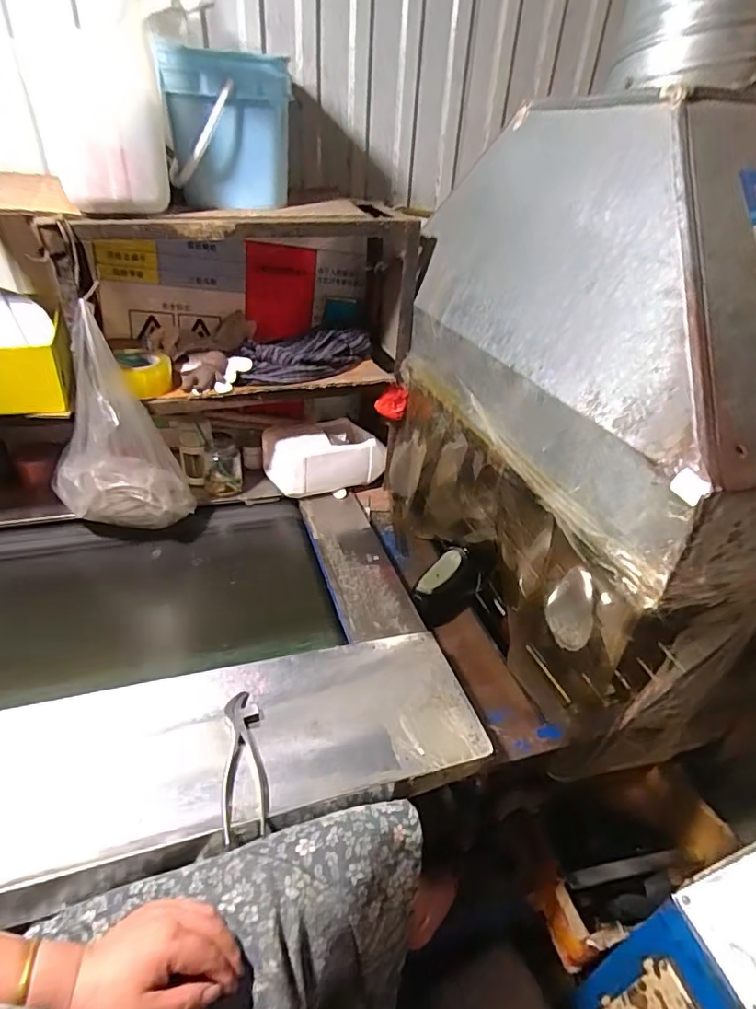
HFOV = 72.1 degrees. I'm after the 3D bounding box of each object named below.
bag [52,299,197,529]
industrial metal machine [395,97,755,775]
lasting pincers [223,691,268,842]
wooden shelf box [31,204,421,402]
[{"bbox_3d":[-0.470,-0.128,0.932,0.215,0.364,0.160,21,37,21],"label":"bag"},{"bbox_3d":[0.386,-0.137,0.872,0.509,0.777,0.734,-5,35,-16],"label":"industrial metal machine"},{"bbox_3d":[-0.165,0.314,0.645,0.051,0.019,0.175,-3,35,-13],"label":"lasting pincers"},{"bbox_3d":[-0.235,-0.415,1.016,0.618,0.299,0.313,-8,36,-20],"label":"wooden shelf box"}]

